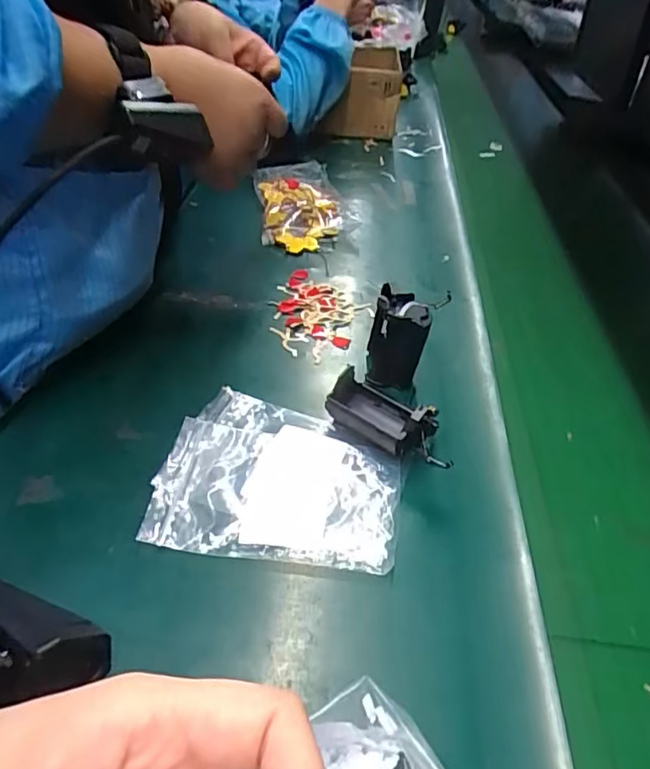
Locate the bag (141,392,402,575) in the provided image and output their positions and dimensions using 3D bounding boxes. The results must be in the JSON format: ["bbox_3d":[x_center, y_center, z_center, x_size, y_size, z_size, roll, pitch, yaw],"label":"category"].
[{"bbox_3d":[-0.028,0.057,0.371,0.148,0.011,0.130,6,40,3],"label":"bag"}]

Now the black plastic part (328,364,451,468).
[{"bbox_3d":[0.047,0.020,0.398,0.097,0.036,0.060,29,46,26],"label":"black plastic part"}]

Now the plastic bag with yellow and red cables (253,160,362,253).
[{"bbox_3d":[-0.019,-0.221,0.676,0.120,0.038,0.194,-4,41,-9],"label":"plastic bag with yellow and red cables"}]

